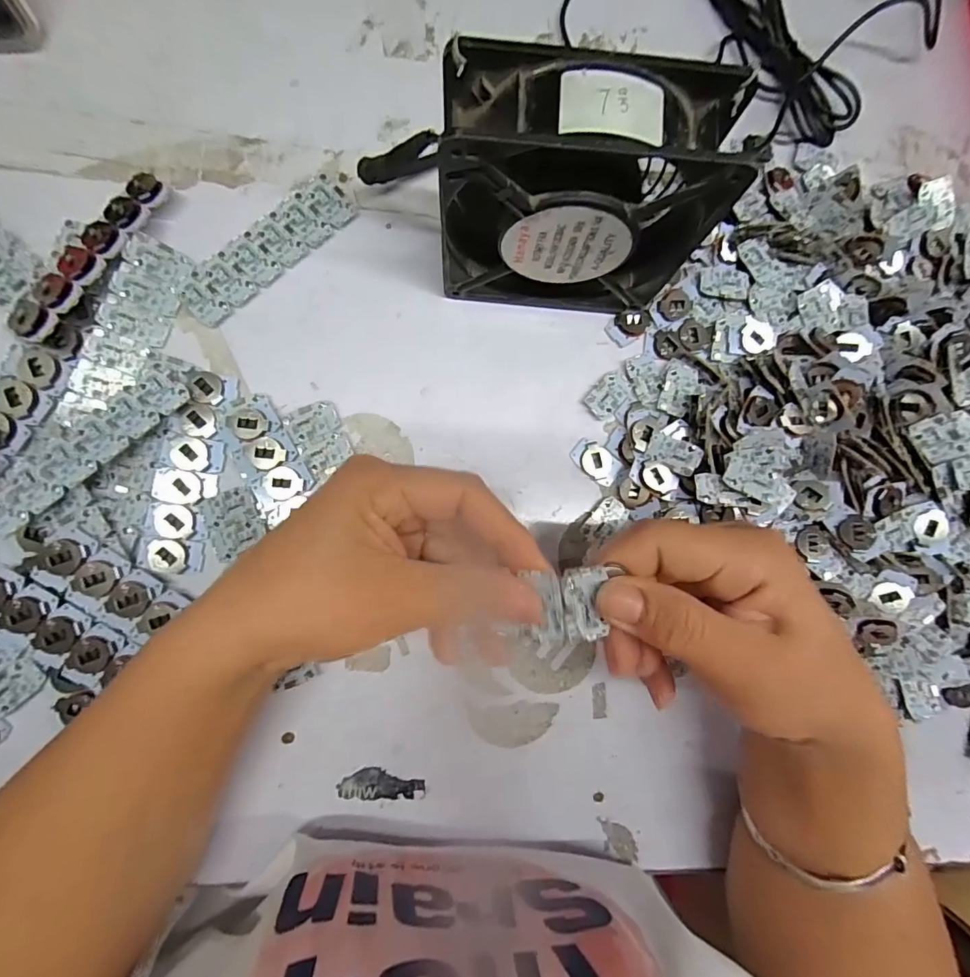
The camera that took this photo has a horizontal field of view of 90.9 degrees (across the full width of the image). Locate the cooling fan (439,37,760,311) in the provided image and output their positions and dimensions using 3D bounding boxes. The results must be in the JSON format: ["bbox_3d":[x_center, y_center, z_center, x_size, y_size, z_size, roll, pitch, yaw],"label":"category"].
[{"bbox_3d":[0.039,-0.132,0.230,0.118,0.122,0.040,2,85,-6],"label":"cooling fan"}]

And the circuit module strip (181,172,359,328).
[{"bbox_3d":[-0.122,-0.136,0.271,0.110,0.007,0.029,-43,91,-8],"label":"circuit module strip"}]

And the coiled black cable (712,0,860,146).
[{"bbox_3d":[0.196,-0.291,0.313,0.040,0.017,0.135,-31,89,-8],"label":"coiled black cable"}]

